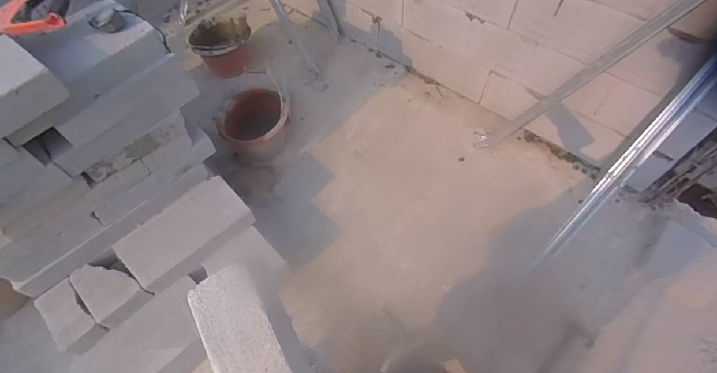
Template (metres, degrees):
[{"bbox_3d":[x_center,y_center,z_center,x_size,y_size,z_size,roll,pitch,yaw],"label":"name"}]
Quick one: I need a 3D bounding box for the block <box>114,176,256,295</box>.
[{"bbox_3d":[-0.553,0.144,1.241,0.380,0.072,0.207,-36,63,-20],"label":"block"}]

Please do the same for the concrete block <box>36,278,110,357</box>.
[{"bbox_3d":[-0.822,0.371,1.097,0.217,0.070,0.106,40,66,23],"label":"concrete block"}]

